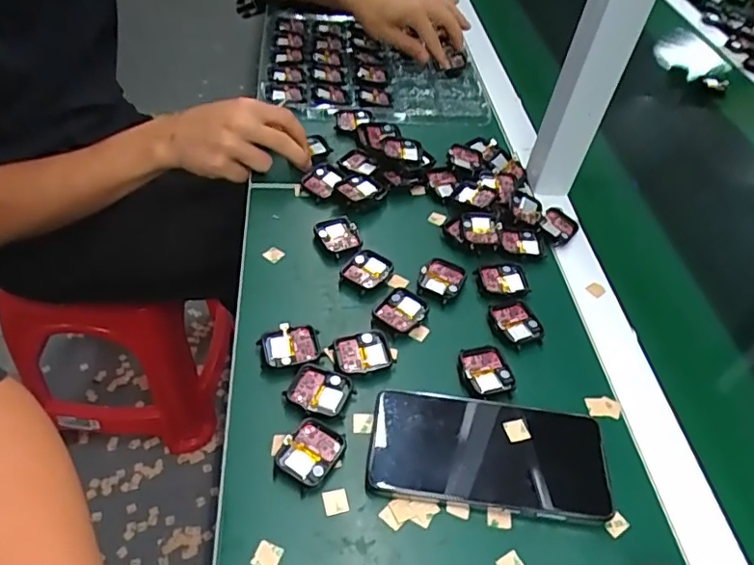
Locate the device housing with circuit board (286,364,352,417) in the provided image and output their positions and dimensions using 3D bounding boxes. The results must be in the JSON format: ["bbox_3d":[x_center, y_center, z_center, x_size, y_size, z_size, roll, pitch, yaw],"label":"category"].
[{"bbox_3d":[-0.042,0.080,0.418,0.045,0.005,0.039,13,48,5],"label":"device housing with circuit board"}]

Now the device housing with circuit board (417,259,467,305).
[{"bbox_3d":[0.057,-0.002,0.507,0.038,0.010,0.042,23,49,14],"label":"device housing with circuit board"}]

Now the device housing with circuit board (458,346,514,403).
[{"bbox_3d":[0.085,0.071,0.444,0.041,0.010,0.045,-6,49,-12],"label":"device housing with circuit board"}]

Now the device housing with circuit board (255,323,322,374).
[{"bbox_3d":[-0.068,0.051,0.442,0.046,0.013,0.033,-6,49,-12],"label":"device housing with circuit board"}]

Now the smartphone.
[{"bbox_3d":[0.078,0.120,0.397,0.162,0.014,0.077,8,47,0],"label":"smartphone"}]

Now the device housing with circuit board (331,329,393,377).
[{"bbox_3d":[-0.011,0.055,0.445,0.044,0.006,0.037,-8,49,-14],"label":"device housing with circuit board"}]

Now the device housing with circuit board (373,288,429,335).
[{"bbox_3d":[0.021,0.024,0.478,0.036,0.006,0.046,37,54,24],"label":"device housing with circuit board"}]

